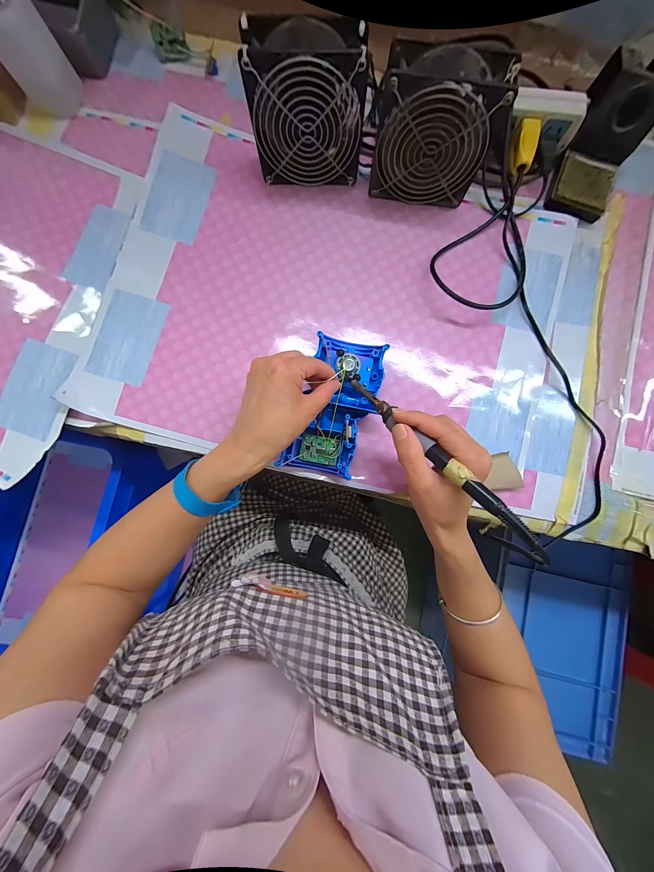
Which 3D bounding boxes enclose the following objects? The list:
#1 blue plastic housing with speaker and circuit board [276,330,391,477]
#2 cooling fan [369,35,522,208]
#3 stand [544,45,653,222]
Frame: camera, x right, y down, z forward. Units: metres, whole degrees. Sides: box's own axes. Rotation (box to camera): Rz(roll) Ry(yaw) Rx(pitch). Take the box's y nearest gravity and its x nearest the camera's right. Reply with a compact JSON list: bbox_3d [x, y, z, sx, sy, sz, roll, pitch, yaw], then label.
[{"bbox_3d":[0.009,-0.034,0.315,0.081,0.033,0.157,21,87,1],"label":"blue plastic housing with speaker and circuit board"},{"bbox_3d":[0.113,-0.321,0.302,0.119,0.131,0.034,6,85,0],"label":"cooling fan"},{"bbox_3d":[0.335,-0.356,0.333,0.072,0.071,0.147,19,85,1],"label":"stand"}]

